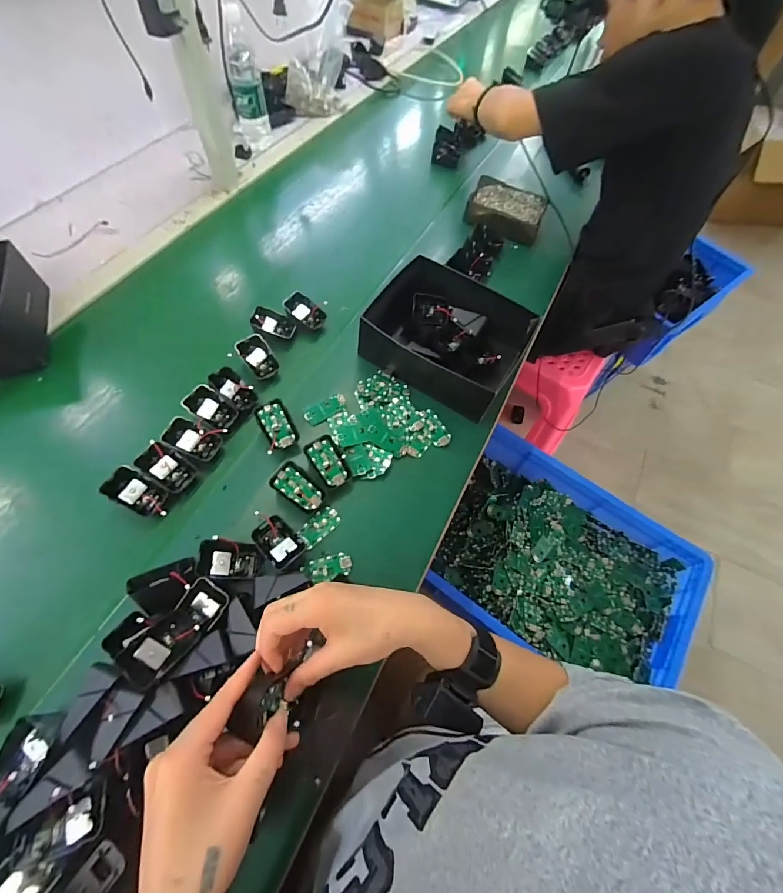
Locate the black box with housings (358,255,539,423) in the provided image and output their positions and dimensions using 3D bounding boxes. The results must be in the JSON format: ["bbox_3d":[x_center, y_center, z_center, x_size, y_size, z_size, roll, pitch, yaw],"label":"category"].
[{"bbox_3d":[0.090,-0.176,0.647,0.245,0.108,0.199,31,63,13],"label":"black box with housings"}]

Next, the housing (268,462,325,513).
[{"bbox_3d":[-0.120,0.055,0.507,0.069,0.020,0.042,39,65,-6],"label":"housing"}]

